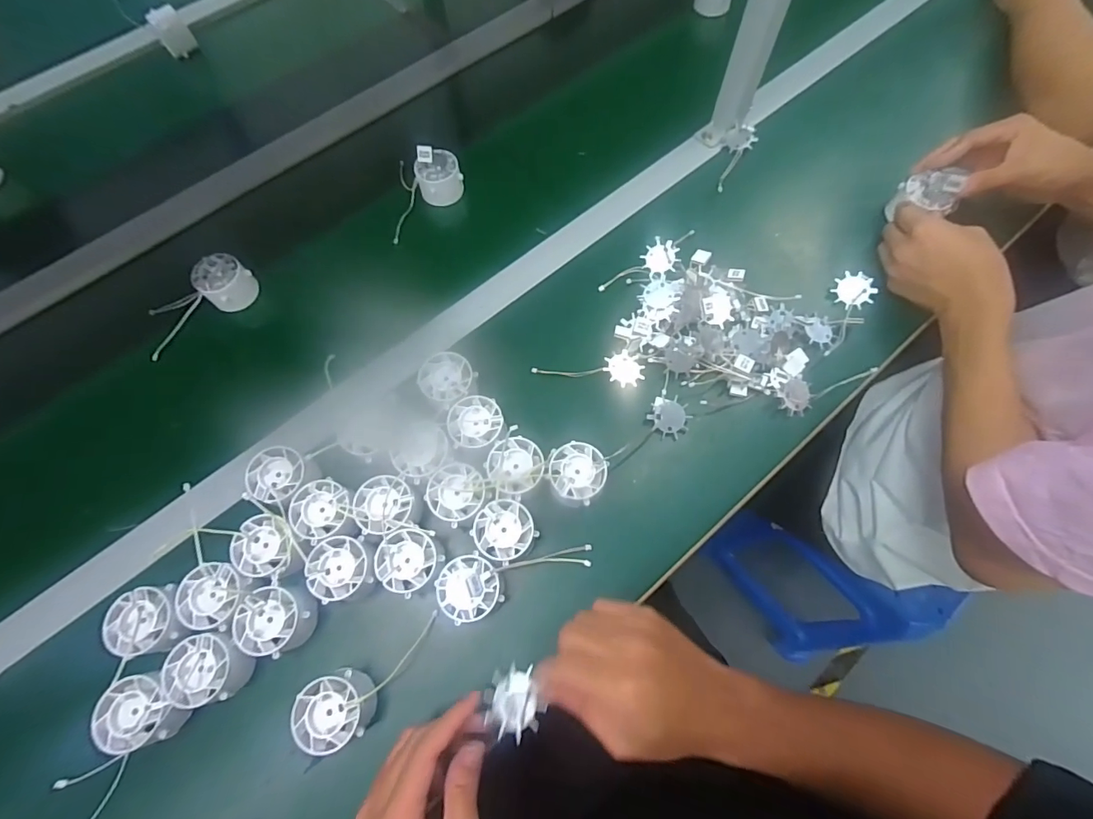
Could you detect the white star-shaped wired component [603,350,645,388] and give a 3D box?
[{"bbox_3d":[0.077,-0.039,0.472,0.035,0.004,0.037,-25,70,-8],"label":"white star-shaped wired component"}]

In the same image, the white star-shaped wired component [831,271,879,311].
[{"bbox_3d":[0.319,-0.123,0.499,0.045,0.009,0.039,-45,73,-4],"label":"white star-shaped wired component"}]

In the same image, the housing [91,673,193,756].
[{"bbox_3d":[-0.305,0.228,0.364,0.049,0.028,0.052,-1,68,1],"label":"housing"}]

